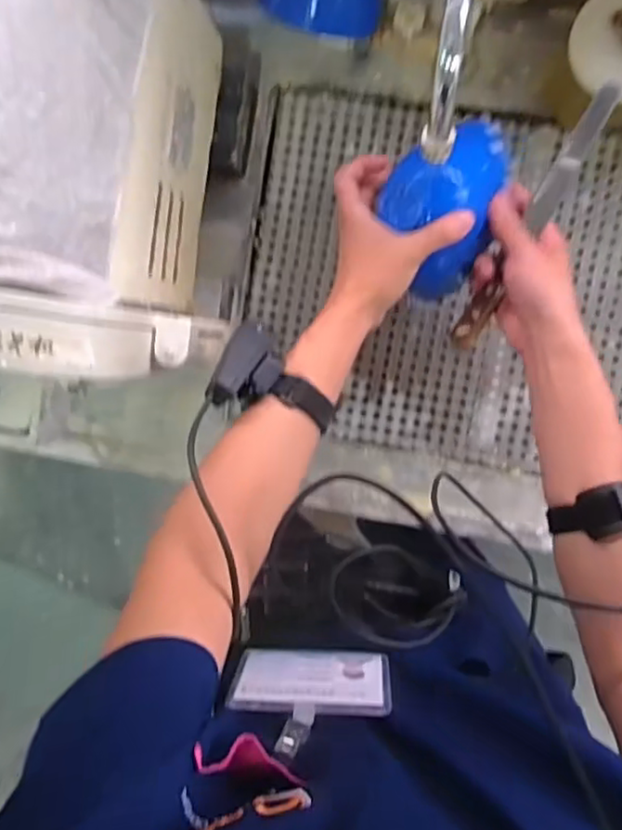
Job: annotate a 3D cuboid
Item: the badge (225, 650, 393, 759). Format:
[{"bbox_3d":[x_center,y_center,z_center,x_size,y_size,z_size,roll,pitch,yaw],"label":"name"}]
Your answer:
[{"bbox_3d":[-0.002,0.180,0.417,0.103,0.116,0.008,2,94,6],"label":"badge"}]

